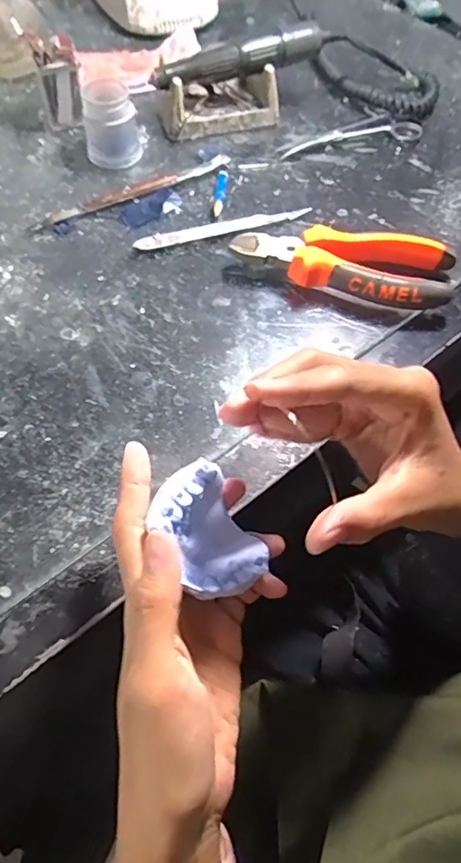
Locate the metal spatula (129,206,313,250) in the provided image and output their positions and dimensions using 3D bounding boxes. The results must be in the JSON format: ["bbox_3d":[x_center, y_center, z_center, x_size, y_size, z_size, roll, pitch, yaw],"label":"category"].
[{"bbox_3d":[-0.004,-0.154,0.409,0.137,0.007,0.013,-13,62,-11],"label":"metal spatula"}]

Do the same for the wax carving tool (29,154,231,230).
[{"bbox_3d":[-0.074,-0.189,0.424,0.163,0.011,0.012,-26,65,-17],"label":"wax carving tool"}]

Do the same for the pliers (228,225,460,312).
[{"bbox_3d":[0.079,-0.116,0.378,0.148,0.027,0.054,11,60,3],"label":"pliers"}]

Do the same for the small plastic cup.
[{"bbox_3d":[-0.095,-0.244,0.430,0.041,0.051,0.041,2,60,-3],"label":"small plastic cup"}]

